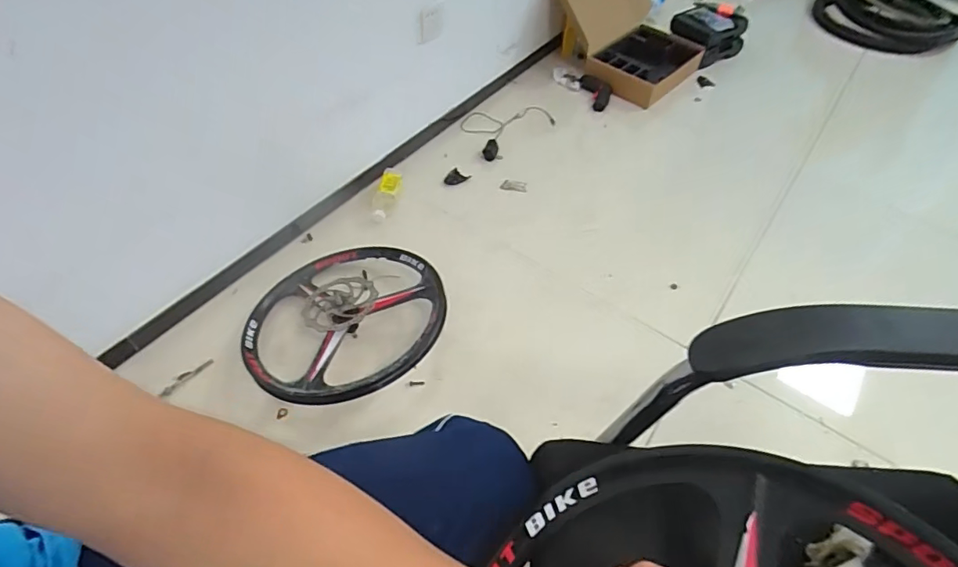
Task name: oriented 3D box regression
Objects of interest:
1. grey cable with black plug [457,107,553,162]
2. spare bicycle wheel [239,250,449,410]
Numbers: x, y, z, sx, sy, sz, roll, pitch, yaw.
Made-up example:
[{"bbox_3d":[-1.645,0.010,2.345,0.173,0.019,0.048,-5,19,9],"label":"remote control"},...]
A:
[{"bbox_3d":[0.083,-0.496,1.669,0.318,0.045,0.198,-36,60,-27],"label":"grey cable with black plug"},{"bbox_3d":[-0.272,0.076,1.082,0.406,0.092,0.389,2,52,-2],"label":"spare bicycle wheel"}]

